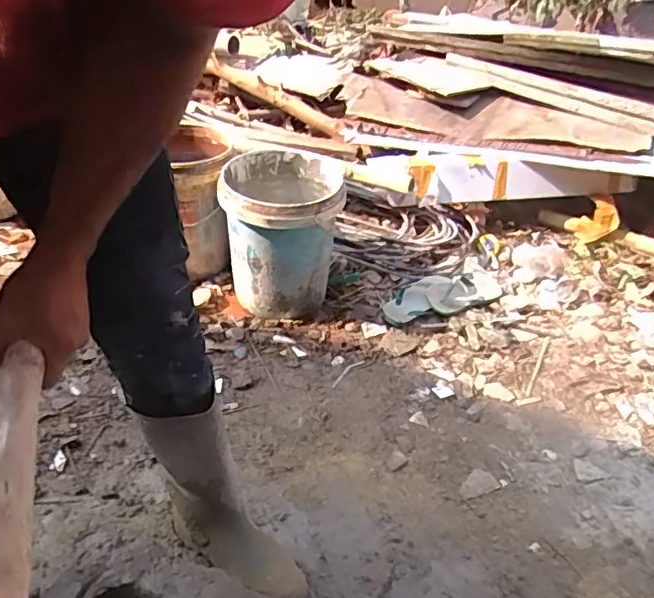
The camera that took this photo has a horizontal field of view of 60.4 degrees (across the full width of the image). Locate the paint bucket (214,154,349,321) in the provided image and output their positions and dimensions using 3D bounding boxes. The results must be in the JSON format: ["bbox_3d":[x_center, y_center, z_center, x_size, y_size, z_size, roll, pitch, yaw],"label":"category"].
[{"bbox_3d":[-0.125,-0.166,1.499,0.288,0.353,0.326,2,33,-6],"label":"paint bucket"}]

